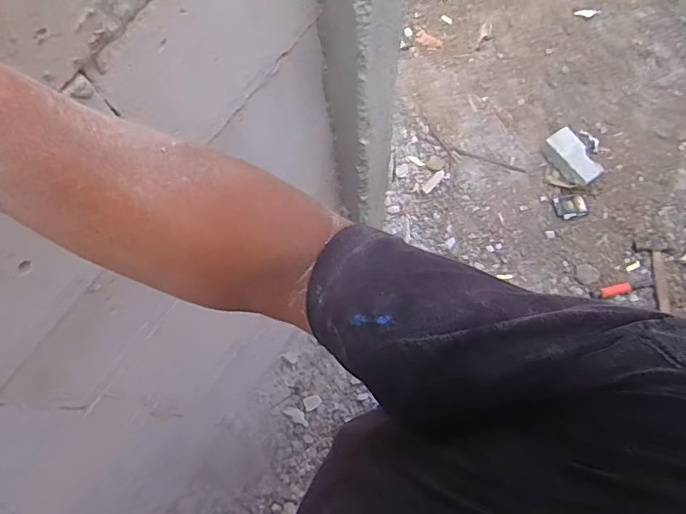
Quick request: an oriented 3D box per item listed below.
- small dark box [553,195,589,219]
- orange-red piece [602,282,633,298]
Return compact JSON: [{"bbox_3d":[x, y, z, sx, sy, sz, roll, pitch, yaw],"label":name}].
[{"bbox_3d":[0.729,-0.159,1.612,0.100,0.024,0.073,-6,71,0],"label":"small dark box"},{"bbox_3d":[0.825,0.099,1.516,0.098,0.023,0.034,-14,71,-3],"label":"orange-red piece"}]

